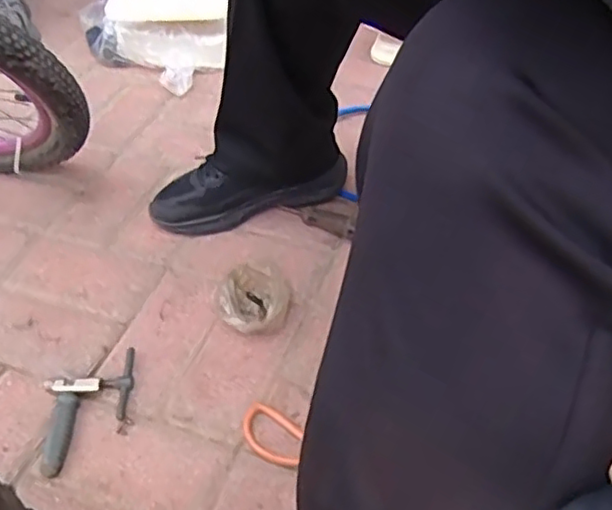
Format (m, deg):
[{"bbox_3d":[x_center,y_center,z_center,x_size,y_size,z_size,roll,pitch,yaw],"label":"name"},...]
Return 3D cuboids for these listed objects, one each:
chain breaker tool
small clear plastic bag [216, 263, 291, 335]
[{"bbox_3d":[-0.234,0.161,0.688,0.094,0.022,0.135,-10,46,-7],"label":"chain breaker tool"},{"bbox_3d":[-0.062,0.055,0.764,0.078,0.047,0.091,23,51,23],"label":"small clear plastic bag"}]

